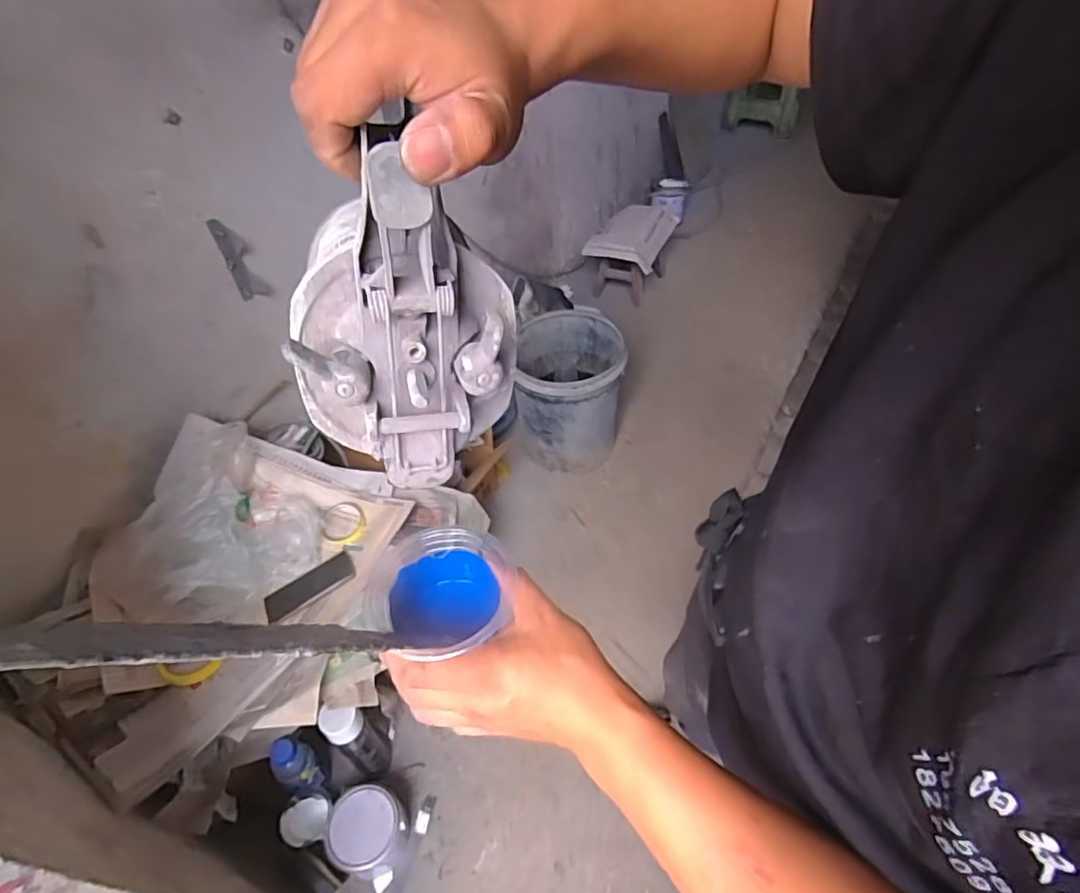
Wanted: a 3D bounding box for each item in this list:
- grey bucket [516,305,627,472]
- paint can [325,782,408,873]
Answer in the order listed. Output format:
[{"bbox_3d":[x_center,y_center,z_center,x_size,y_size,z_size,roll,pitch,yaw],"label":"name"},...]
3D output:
[{"bbox_3d":[0.090,-0.142,1.696,0.294,0.364,0.341,-2,45,4],"label":"grey bucket"},{"bbox_3d":[-0.316,0.706,1.090,0.136,0.106,0.133,-10,45,-4],"label":"paint can"}]

